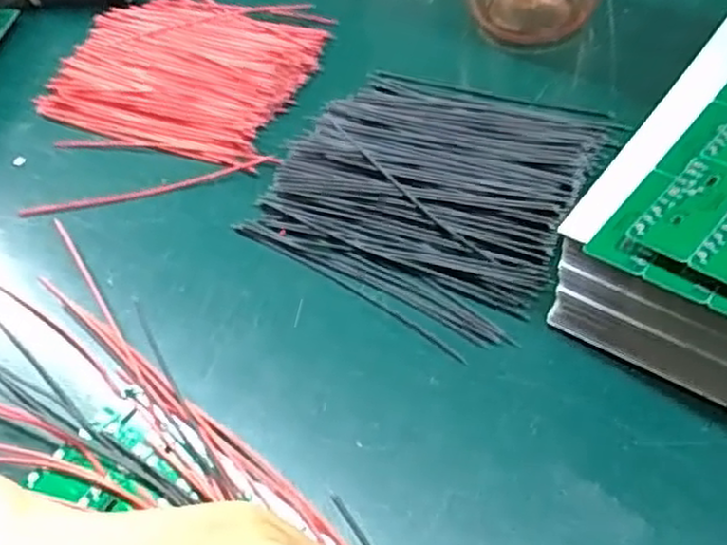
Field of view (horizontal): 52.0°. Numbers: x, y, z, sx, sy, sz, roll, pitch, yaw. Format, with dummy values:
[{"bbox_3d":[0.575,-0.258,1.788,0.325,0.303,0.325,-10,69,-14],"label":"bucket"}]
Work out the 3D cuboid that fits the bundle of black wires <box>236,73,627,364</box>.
[{"bbox_3d":[0.030,-0.039,0.314,0.122,0.012,0.131,26,57,22],"label":"bundle of black wires"}]

